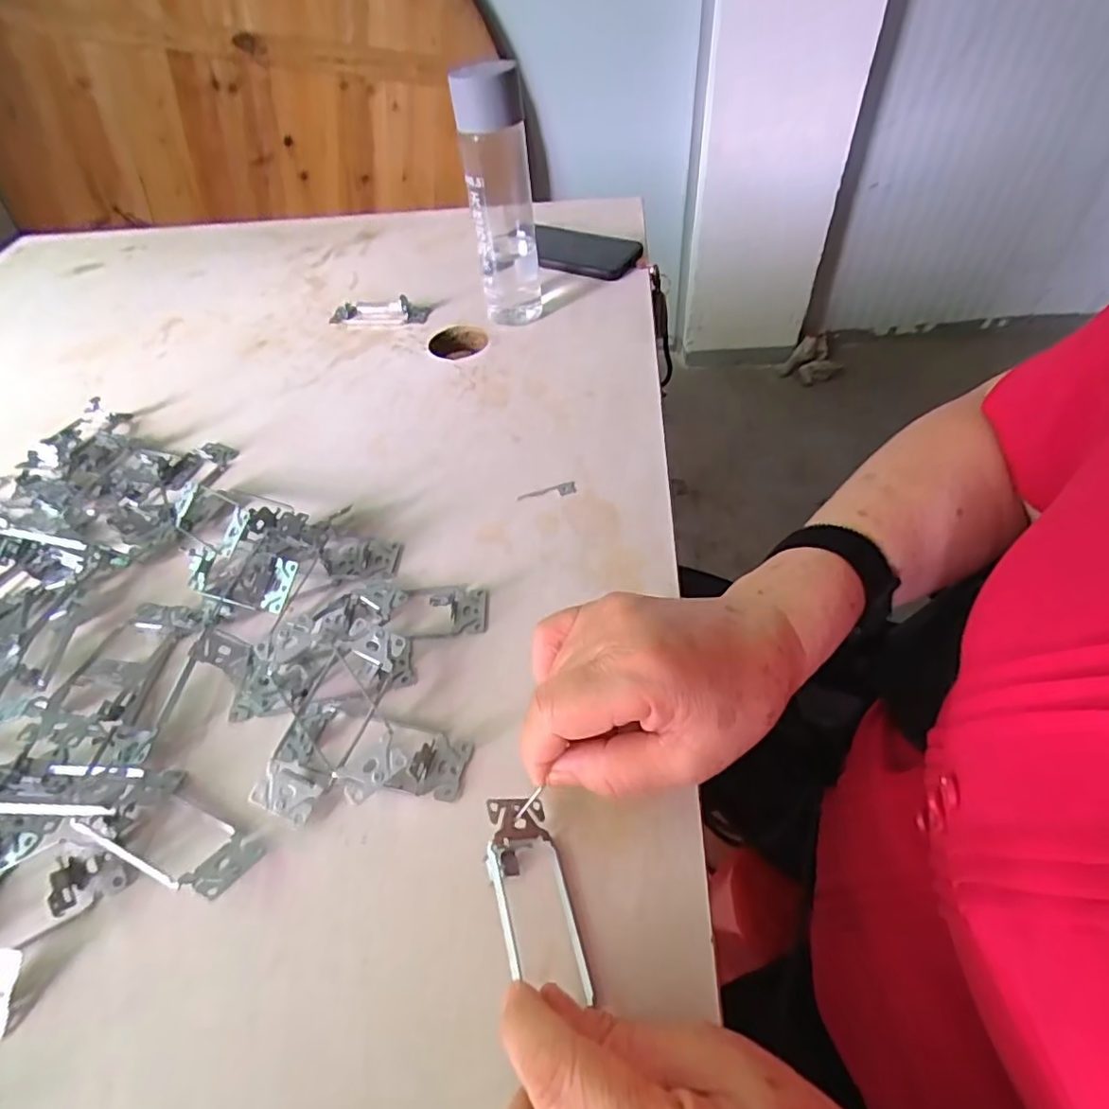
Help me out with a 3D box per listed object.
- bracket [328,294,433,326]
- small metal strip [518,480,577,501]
[{"bbox_3d":[-0.184,-0.259,0.621,0.103,0.023,0.034,5,51,9],"label":"bracket"},{"bbox_3d":[-0.006,-0.048,0.448,0.044,0.004,0.012,-11,50,-4],"label":"small metal strip"}]

